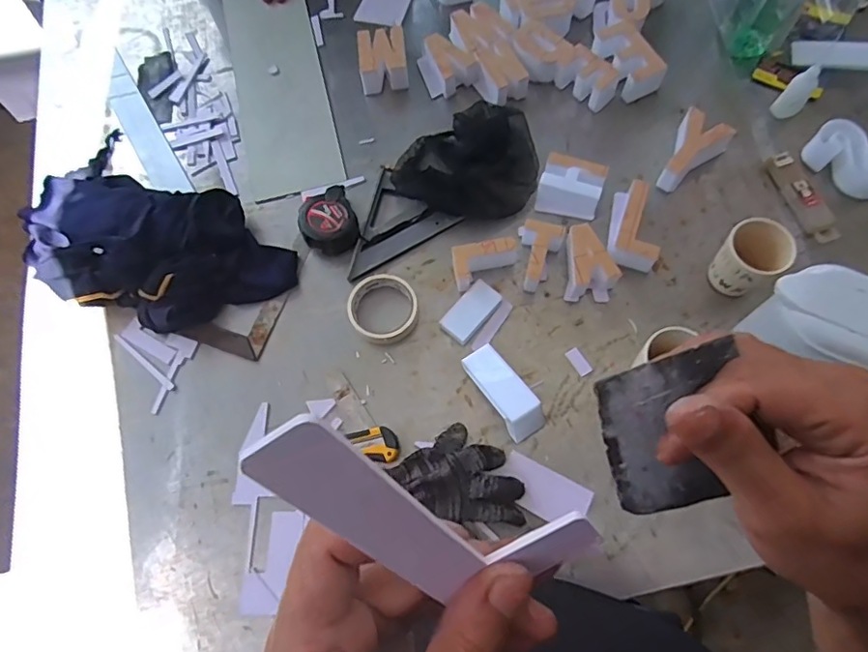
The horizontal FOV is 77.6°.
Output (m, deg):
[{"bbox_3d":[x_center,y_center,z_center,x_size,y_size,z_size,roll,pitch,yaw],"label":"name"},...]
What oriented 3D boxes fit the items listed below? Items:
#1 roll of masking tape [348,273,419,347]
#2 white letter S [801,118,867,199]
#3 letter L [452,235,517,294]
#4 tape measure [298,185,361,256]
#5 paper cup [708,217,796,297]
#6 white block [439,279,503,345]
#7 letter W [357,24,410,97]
[{"bbox_3d":[-0.066,-0.023,0.703,0.089,0.022,0.089,-1,68,3],"label":"roll of masking tape"},{"bbox_3d":[0.574,-0.231,0.735,0.115,0.035,0.067,42,78,15],"label":"white letter S"},{"bbox_3d":[0.069,-0.083,0.712,0.087,0.049,0.049,-15,71,-2],"label":"letter L"},{"bbox_3d":[-0.147,-0.143,0.755,0.078,0.046,0.093,-24,72,-5],"label":"tape measure"},{"bbox_3d":[0.389,-0.079,0.674,0.069,0.097,0.071,-1,71,3],"label":"paper cup"},{"bbox_3d":[0.050,-0.018,0.707,0.043,0.017,0.082,39,75,16],"label":"white block"},{"bbox_3d":[-0.080,-0.417,0.851,0.076,0.044,0.088,-7,71,1],"label":"letter W"}]

